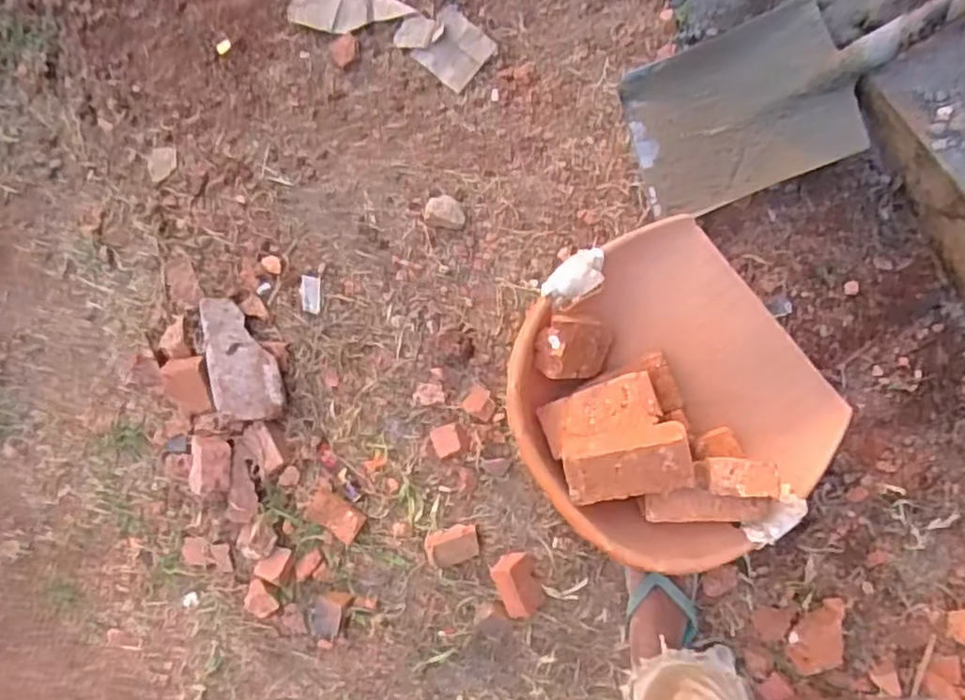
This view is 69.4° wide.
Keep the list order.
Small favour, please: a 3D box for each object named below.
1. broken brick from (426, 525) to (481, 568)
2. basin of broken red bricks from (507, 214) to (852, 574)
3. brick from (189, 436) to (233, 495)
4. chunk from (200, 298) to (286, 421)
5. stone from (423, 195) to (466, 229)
[{"bbox_3d":[-0.044,0.287,1.022,0.075,0.035,0.052,-16,87,4],"label":"broken brick"},{"bbox_3d":[0.244,0.074,0.925,0.372,0.111,0.407,-39,86,2],"label":"basin of broken red bricks"},{"bbox_3d":[-0.402,0.171,1.018,0.075,0.051,0.088,-2,88,4],"label":"brick"},{"bbox_3d":[-0.352,0.012,1.024,0.094,0.033,0.186,-13,82,8],"label":"chunk"},{"bbox_3d":[-0.054,-0.199,1.008,0.059,0.028,0.043,11,86,11],"label":"stone"}]

